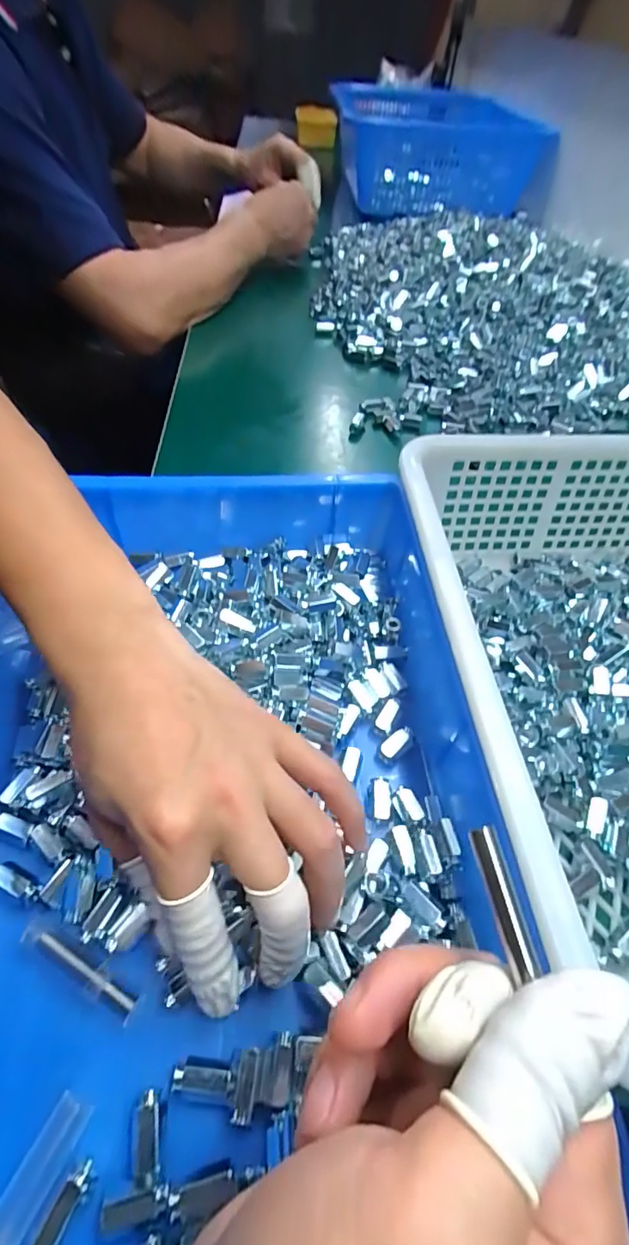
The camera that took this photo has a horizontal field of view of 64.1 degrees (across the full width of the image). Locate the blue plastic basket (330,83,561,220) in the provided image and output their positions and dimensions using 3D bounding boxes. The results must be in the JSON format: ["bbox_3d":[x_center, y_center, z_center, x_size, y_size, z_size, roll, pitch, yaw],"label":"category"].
[{"bbox_3d":[0.220,-0.975,1.043,0.346,0.128,0.539,-5,53,-7],"label":"blue plastic basket"}]

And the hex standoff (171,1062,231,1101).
[{"bbox_3d":[-0.042,0.171,0.187,0.021,0.005,0.009,7,52,3],"label":"hex standoff"}]

